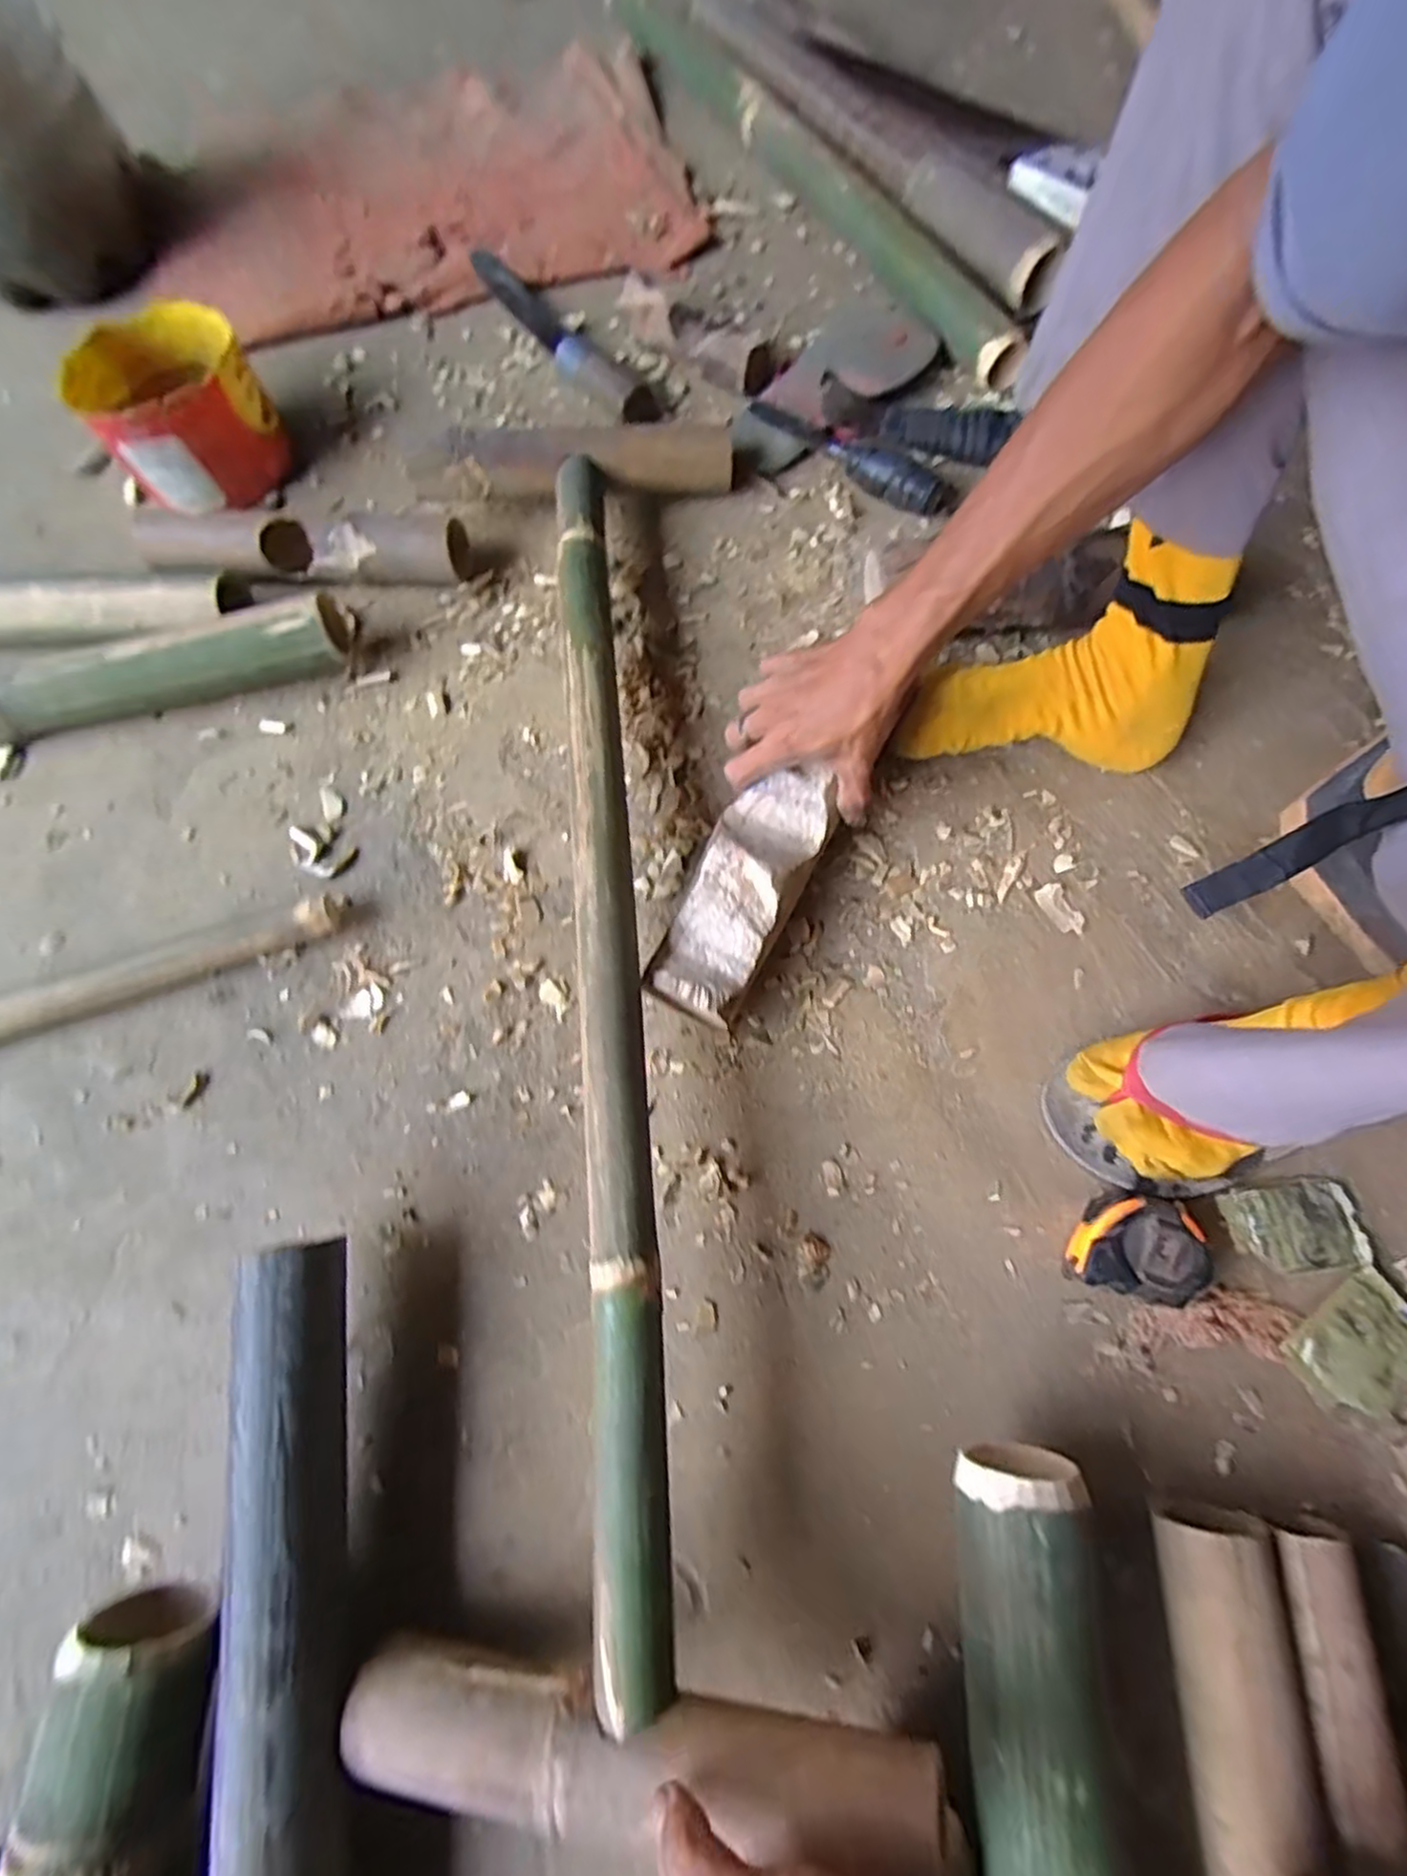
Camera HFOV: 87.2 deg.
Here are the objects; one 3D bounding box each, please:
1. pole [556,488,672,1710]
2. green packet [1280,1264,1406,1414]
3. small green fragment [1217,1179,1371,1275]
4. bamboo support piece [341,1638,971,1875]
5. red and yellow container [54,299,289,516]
[{"bbox_3d":[-0.063,-0.015,0.471,0.039,0.033,0.773,-5,70,0],"label":"pole"},{"bbox_3d":[0.388,0.238,0.432,0.078,0.013,0.052,-33,72,-10],"label":"green packet"},{"bbox_3d":[0.367,0.179,0.457,0.078,0.006,0.053,-8,70,-1],"label":"small green fragment"},{"bbox_3d":[-0.033,0.357,0.319,0.274,0.038,0.046,-8,69,17],"label":"bamboo support piece"},{"bbox_3d":[-0.487,-0.489,0.693,0.151,0.094,0.146,-33,72,-10],"label":"red and yellow container"}]

